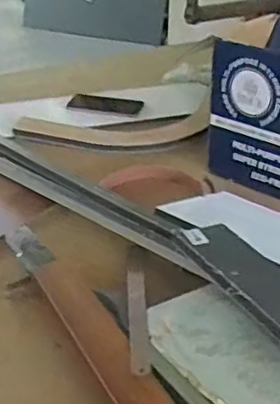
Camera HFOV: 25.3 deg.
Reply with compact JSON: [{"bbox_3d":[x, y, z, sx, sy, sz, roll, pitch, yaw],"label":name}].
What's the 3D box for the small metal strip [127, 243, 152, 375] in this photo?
[{"bbox_3d":[-0.003,0.116,0.729,0.022,0.005,0.251,4,24,-4],"label":"small metal strip"}]

